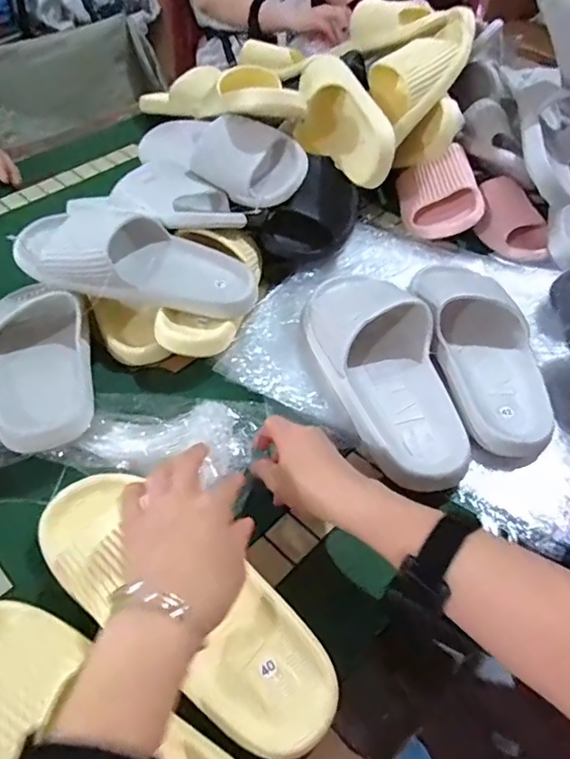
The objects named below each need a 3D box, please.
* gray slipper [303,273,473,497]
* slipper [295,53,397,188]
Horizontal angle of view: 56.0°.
[{"bbox_3d":[0.105,-0.029,0.545,0.118,0.069,0.278,-12,50,-13],"label":"gray slipper"},{"bbox_3d":[0.064,-0.318,0.679,0.063,0.109,0.189,-15,51,-16],"label":"slipper"}]

